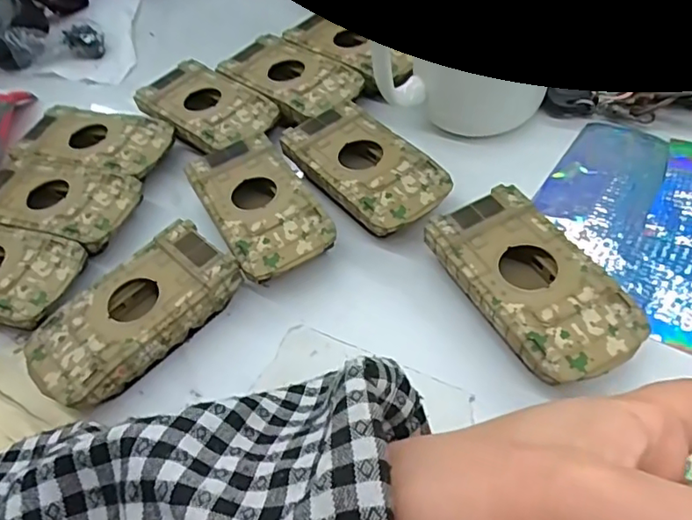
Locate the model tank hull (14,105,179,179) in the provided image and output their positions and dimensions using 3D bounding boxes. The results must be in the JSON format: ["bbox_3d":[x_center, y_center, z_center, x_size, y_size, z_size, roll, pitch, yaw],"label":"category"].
[{"bbox_3d":[-0.153,-0.067,0.360,0.090,0.028,0.048,11,53,16],"label":"model tank hull"}]

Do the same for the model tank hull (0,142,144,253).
[{"bbox_3d":[-0.164,-0.033,0.327,0.094,0.017,0.054,17,56,18],"label":"model tank hull"}]

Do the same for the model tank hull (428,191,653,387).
[{"bbox_3d":[0.080,0.013,0.252,0.053,0.025,0.095,-25,52,-13],"label":"model tank hull"}]

